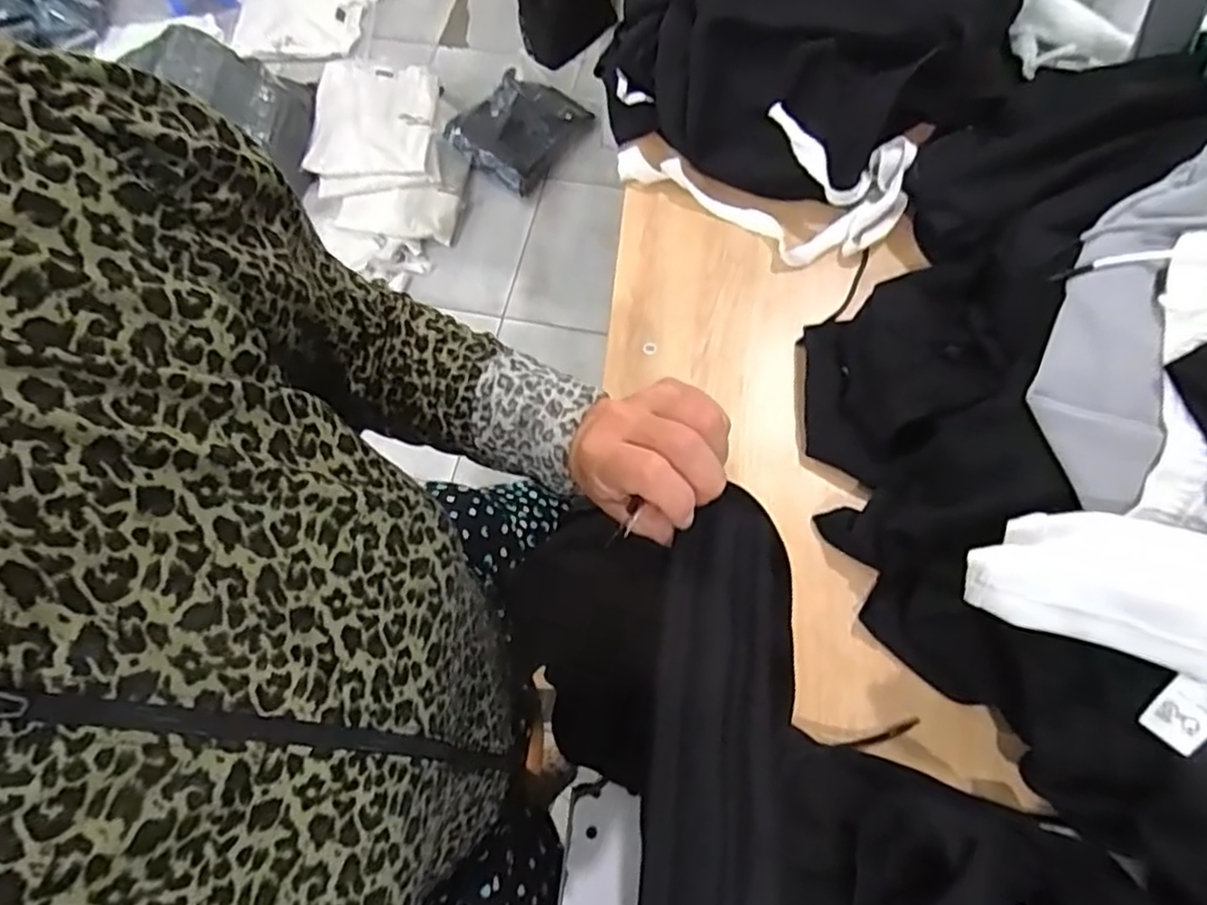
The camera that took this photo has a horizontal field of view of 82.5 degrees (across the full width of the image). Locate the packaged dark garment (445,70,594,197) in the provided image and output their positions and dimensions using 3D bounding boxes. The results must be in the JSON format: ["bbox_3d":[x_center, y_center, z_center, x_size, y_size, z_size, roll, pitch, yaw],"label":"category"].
[{"bbox_3d":[-0.203,-0.779,1.648,0.244,0.081,0.281,31,73,13],"label":"packaged dark garment"}]

